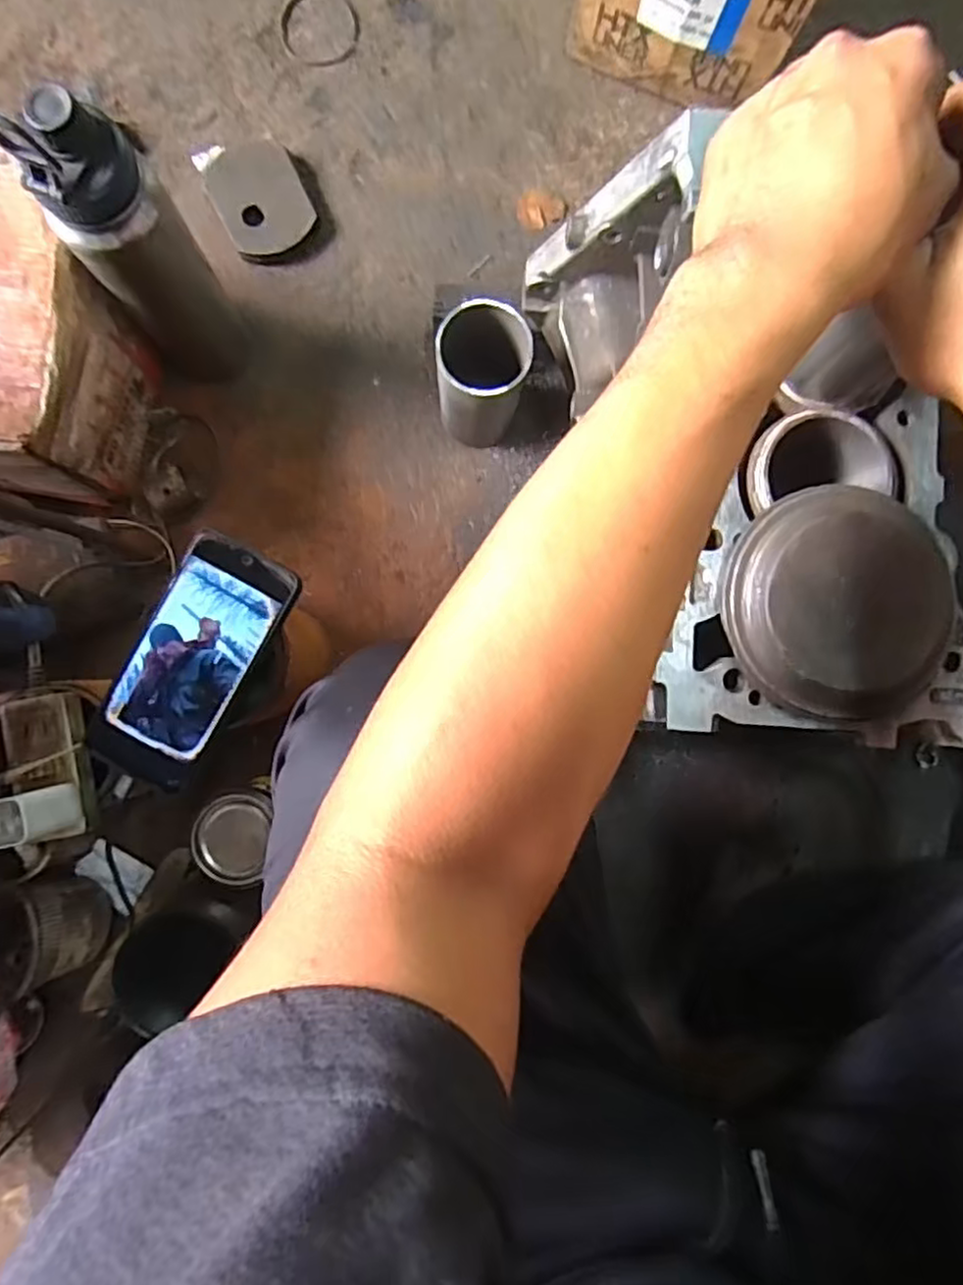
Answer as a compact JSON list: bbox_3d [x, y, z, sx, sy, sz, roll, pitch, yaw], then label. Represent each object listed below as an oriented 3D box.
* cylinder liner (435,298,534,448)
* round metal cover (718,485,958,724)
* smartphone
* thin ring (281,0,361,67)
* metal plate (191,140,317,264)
[{"bbox_3d":[0.000,-0.236,0.608,0.077,0.133,0.079,0,87,-3],"label":"cylinder liner"},{"bbox_3d":[0.204,-0.023,0.385,0.128,0.023,0.128,3,87,-3],"label":"round metal cover"},{"bbox_3d":[-0.192,0.012,0.453,0.077,0.016,0.165,27,86,-1],"label":"smartphone"},{"bbox_3d":[-0.162,-0.621,0.685,0.077,0.004,0.081,0,87,-3],"label":"thin ring"},{"bbox_3d":[-0.219,-0.439,0.668,0.086,0.016,0.121,-25,88,-4],"label":"metal plate"}]

